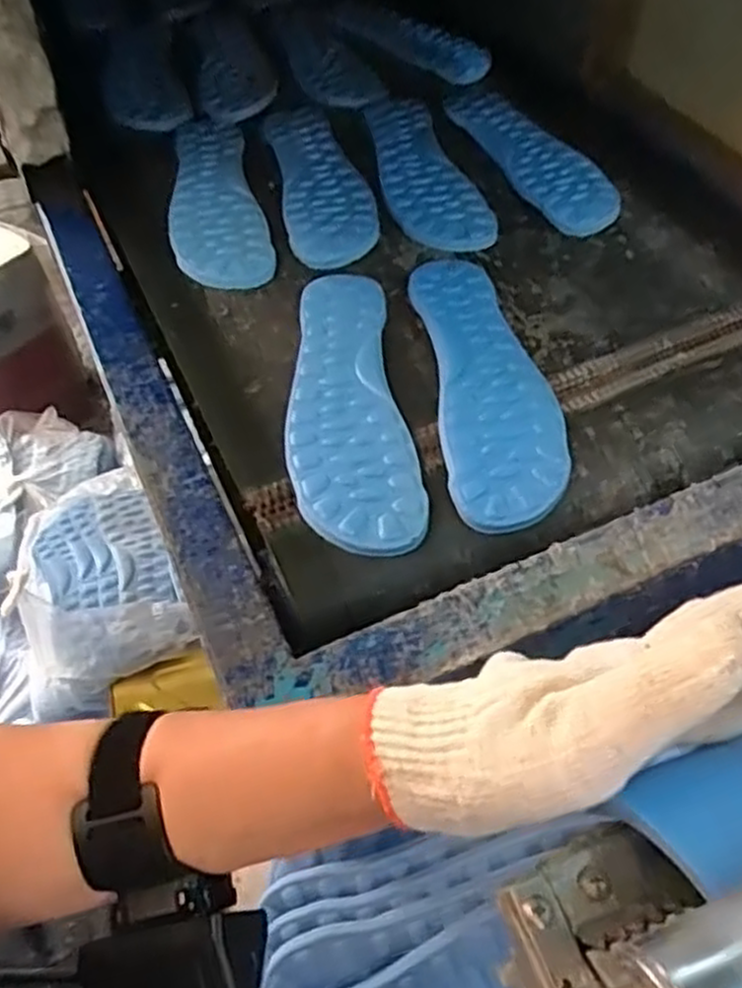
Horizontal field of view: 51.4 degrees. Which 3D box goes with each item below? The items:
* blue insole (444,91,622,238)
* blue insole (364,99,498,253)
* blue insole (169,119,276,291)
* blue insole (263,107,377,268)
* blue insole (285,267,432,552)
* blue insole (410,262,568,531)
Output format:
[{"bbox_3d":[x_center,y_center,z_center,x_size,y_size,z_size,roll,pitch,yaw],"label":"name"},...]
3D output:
[{"bbox_3d":[0.153,-0.338,0.753,0.086,0.013,0.264,-19,55,-13],"label":"blue insole"},{"bbox_3d":[0.043,-0.321,0.735,0.084,0.013,0.267,-11,53,-7],"label":"blue insole"},{"bbox_3d":[-0.144,-0.272,0.698,0.079,0.020,0.250,-11,53,-8],"label":"blue insole"},{"bbox_3d":[-0.049,-0.294,0.716,0.080,0.009,0.253,-10,53,-7],"label":"blue insole"},{"bbox_3d":[-0.019,-0.072,0.539,0.080,0.014,0.258,-6,53,-4],"label":"blue insole"},{"bbox_3d":[0.081,-0.088,0.554,0.080,0.015,0.256,-5,53,-3],"label":"blue insole"}]

